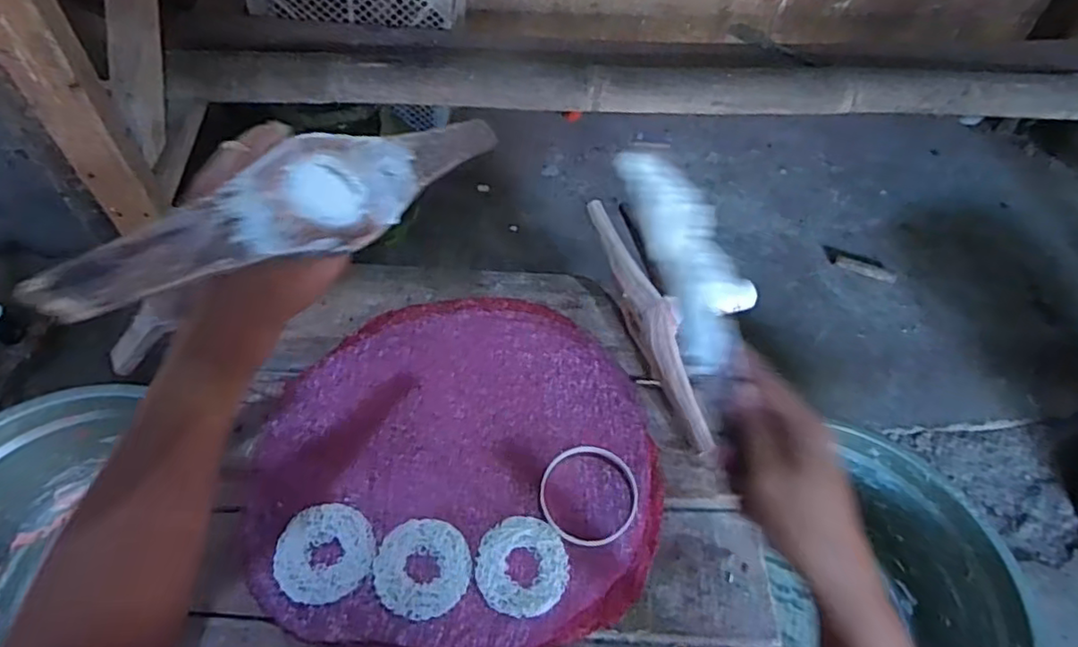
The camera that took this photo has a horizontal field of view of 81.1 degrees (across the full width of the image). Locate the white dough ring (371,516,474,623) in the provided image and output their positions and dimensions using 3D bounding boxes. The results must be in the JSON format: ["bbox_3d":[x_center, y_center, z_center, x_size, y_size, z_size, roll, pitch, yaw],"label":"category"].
[{"bbox_3d":[-0.099,0.208,0.537,0.079,0.004,0.079,2,55,-3],"label":"white dough ring"}]

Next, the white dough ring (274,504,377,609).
[{"bbox_3d":[-0.182,0.195,0.537,0.078,0.004,0.081,2,55,-3],"label":"white dough ring"}]

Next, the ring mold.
[{"bbox_3d":[0.046,0.157,0.580,0.089,0.005,0.093,2,55,-3],"label":"ring mold"}]

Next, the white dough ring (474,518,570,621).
[{"bbox_3d":[-0.014,0.209,0.546,0.077,0.004,0.080,2,55,-3],"label":"white dough ring"}]

